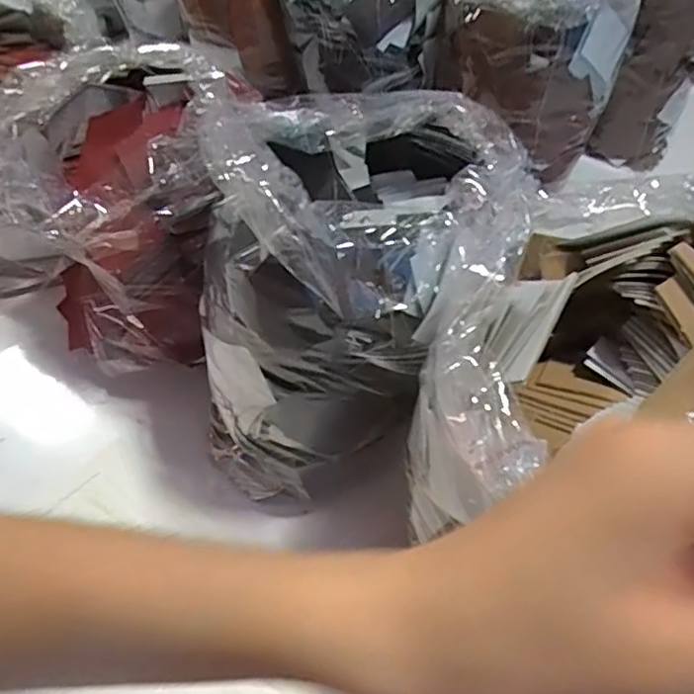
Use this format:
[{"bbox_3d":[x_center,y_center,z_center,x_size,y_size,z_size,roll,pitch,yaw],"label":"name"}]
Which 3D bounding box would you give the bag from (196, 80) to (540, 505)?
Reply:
[{"bbox_3d":[0.002,-0.031,0.434,0.188,0.232,0.194,8,50,6],"label":"bag"}]

